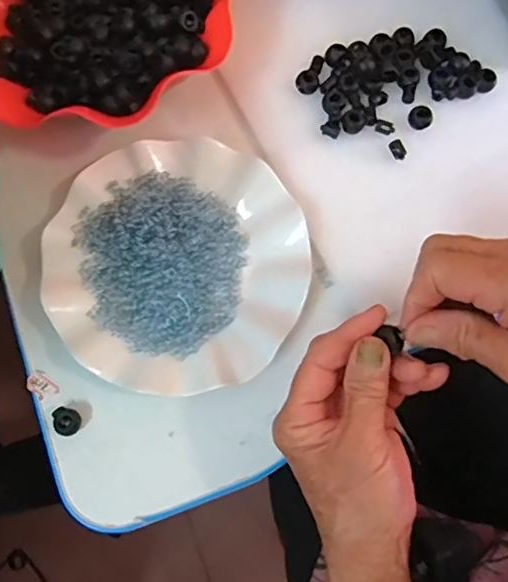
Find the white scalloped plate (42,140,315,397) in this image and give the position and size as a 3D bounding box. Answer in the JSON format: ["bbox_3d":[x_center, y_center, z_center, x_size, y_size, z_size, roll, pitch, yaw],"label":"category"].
[{"bbox_3d":[-0.053,-0.019,0.395,0.177,0.027,0.175,0,74,1],"label":"white scalloped plate"}]

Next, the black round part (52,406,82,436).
[{"bbox_3d":[-0.126,0.089,0.377,0.019,0.010,0.019,0,74,1],"label":"black round part"}]

